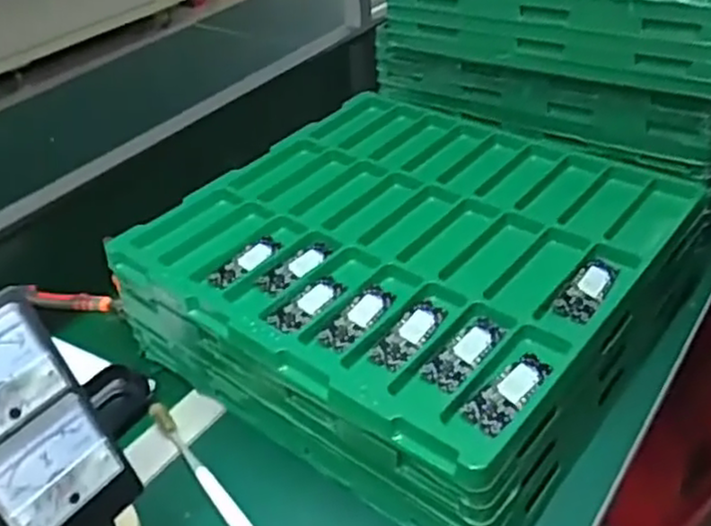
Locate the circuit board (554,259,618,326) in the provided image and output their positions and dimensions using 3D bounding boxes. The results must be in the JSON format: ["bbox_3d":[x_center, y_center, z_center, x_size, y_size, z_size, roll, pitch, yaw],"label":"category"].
[{"bbox_3d":[0.177,0.020,0.533,0.026,0.005,0.072,23,46,31],"label":"circuit board"}]

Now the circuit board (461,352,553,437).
[{"bbox_3d":[0.103,0.086,0.460,0.076,0.006,0.028,-32,45,-30],"label":"circuit board"}]

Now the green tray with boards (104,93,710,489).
[{"bbox_3d":[0.047,-0.034,0.630,0.406,0.026,0.385,25,47,33],"label":"green tray with boards"}]

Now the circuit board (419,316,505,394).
[{"bbox_3d":[0.077,0.062,0.492,0.028,0.005,0.079,24,46,32],"label":"circuit board"}]

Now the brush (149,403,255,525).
[{"bbox_3d":[-0.111,0.168,0.530,0.015,0.018,0.183,-29,43,-27],"label":"brush"}]

